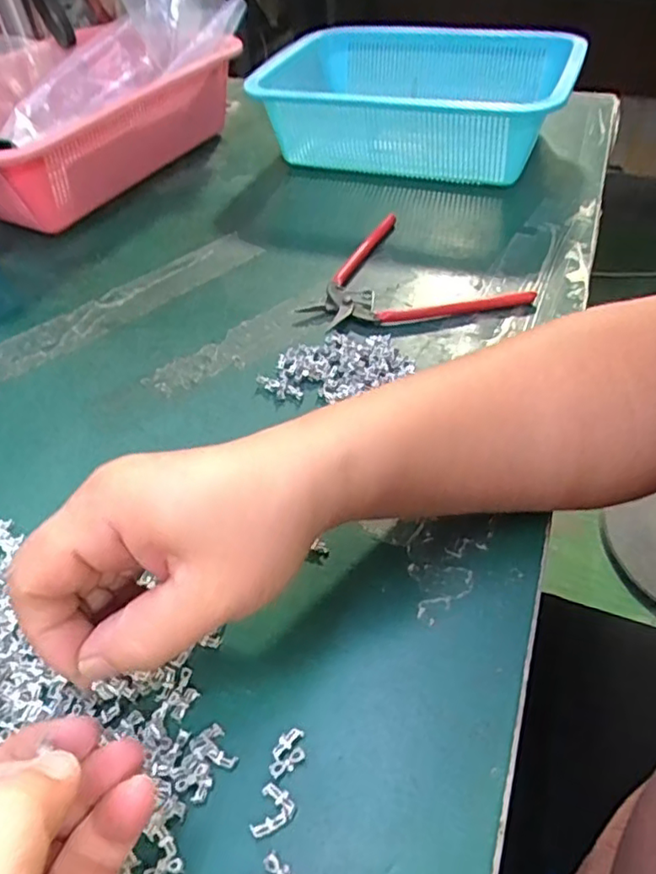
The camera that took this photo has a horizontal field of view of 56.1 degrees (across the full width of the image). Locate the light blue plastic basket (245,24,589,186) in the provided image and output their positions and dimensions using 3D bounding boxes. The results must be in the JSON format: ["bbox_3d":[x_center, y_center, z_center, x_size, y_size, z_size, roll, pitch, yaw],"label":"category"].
[{"bbox_3d":[0.085,-0.296,0.551,0.221,0.082,0.188,17,51,21],"label":"light blue plastic basket"}]

